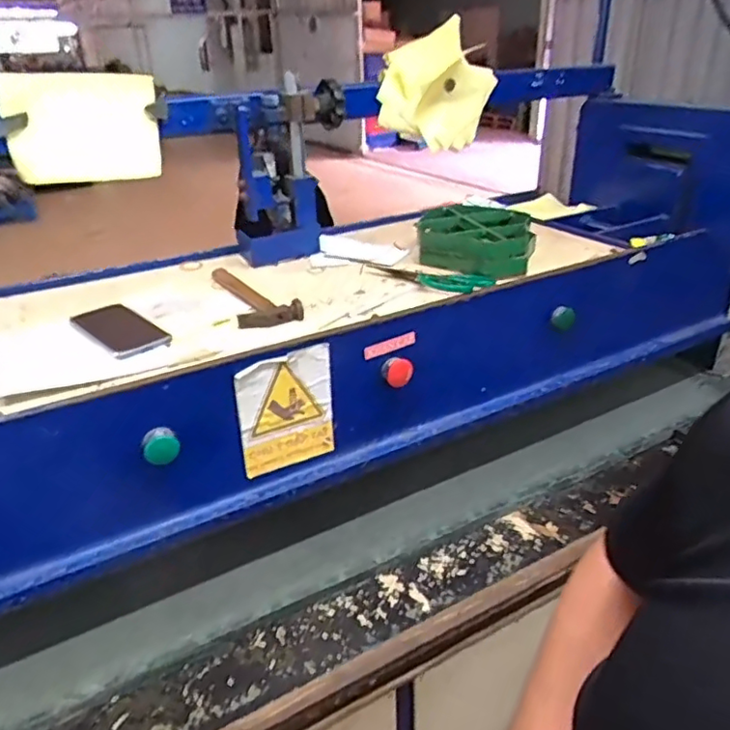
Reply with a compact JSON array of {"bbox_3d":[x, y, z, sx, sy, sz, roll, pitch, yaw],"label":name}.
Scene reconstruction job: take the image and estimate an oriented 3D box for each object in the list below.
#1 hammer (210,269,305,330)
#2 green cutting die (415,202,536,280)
[{"bbox_3d":[-0.171,-0.108,0.932,0.091,0.022,0.234,-14,30,-23],"label":"hammer"},{"bbox_3d":[0.197,-0.229,1.087,0.188,0.073,0.260,5,29,13],"label":"green cutting die"}]

